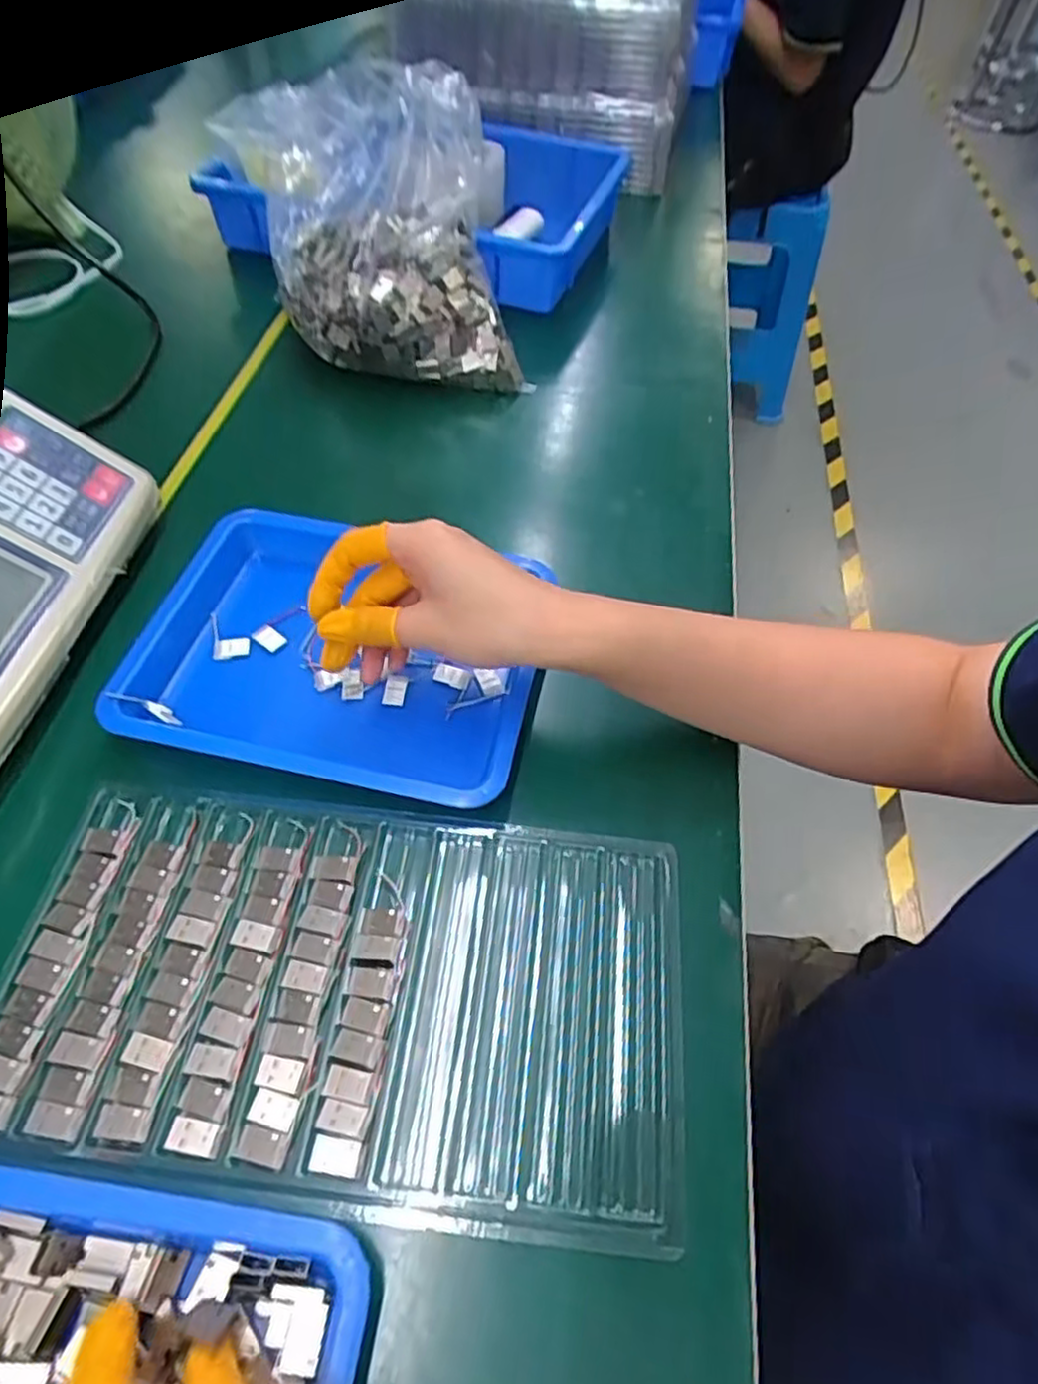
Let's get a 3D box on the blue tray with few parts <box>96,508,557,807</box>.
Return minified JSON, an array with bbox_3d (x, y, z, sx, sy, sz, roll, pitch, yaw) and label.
[{"bbox_3d":[-0.106,-0.027,0.418,0.225,0.034,0.169,10,48,5],"label":"blue tray with few parts"}]

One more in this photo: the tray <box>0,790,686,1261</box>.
[{"bbox_3d":[-0.073,0.126,0.320,0.287,0.013,0.157,6,55,2],"label":"tray"}]

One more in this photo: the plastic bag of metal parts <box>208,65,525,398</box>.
[{"bbox_3d":[-0.111,-0.352,0.586,0.195,0.180,0.200,-8,55,-8],"label":"plastic bag of metal parts"}]

